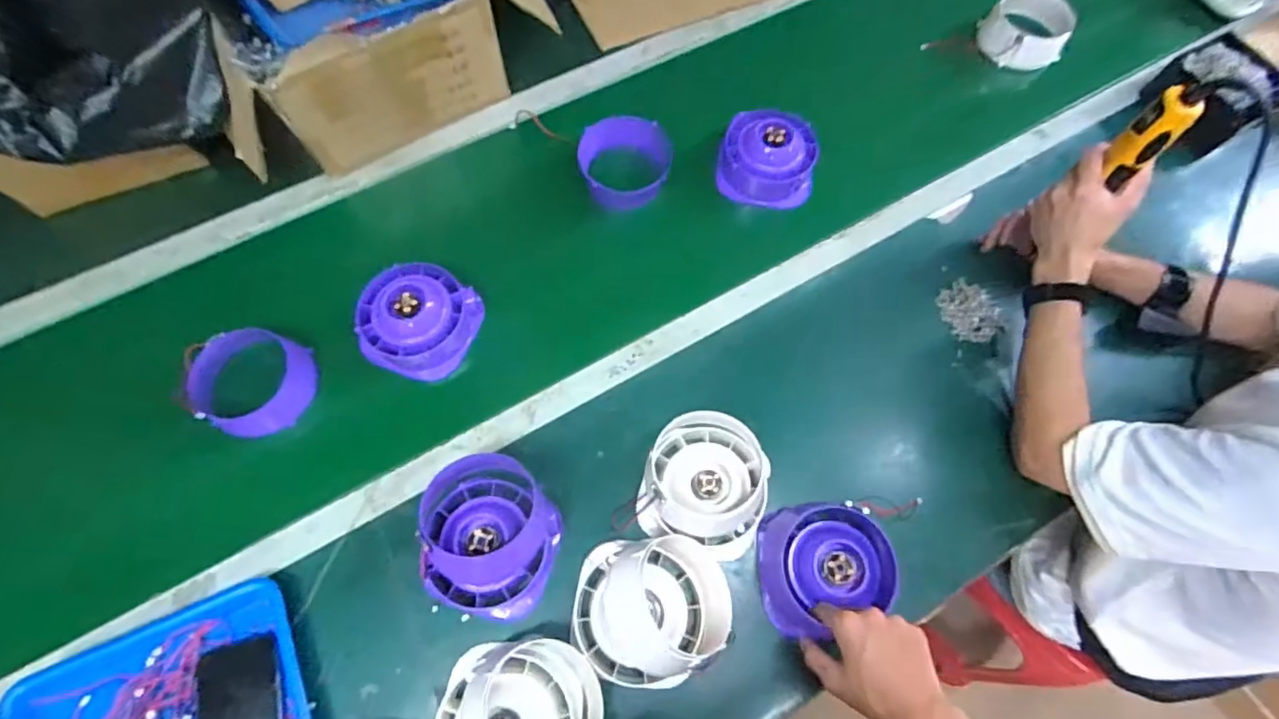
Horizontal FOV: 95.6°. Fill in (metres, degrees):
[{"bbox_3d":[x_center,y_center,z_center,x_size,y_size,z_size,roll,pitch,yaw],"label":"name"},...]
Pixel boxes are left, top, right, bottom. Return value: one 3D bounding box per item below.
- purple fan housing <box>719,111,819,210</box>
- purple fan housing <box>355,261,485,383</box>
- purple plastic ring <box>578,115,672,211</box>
[{"bbox_3d":[0.182,-0.287,0.824,0.130,0.072,0.111,4,69,1],"label":"purple fan housing"},{"bbox_3d":[-0.281,-0.051,0.730,0.134,0.080,0.135,0,69,-1],"label":"purple fan housing"},{"bbox_3d":[-0.016,-0.262,0.791,0.128,0.048,0.145,-3,69,-2],"label":"purple plastic ring"}]

